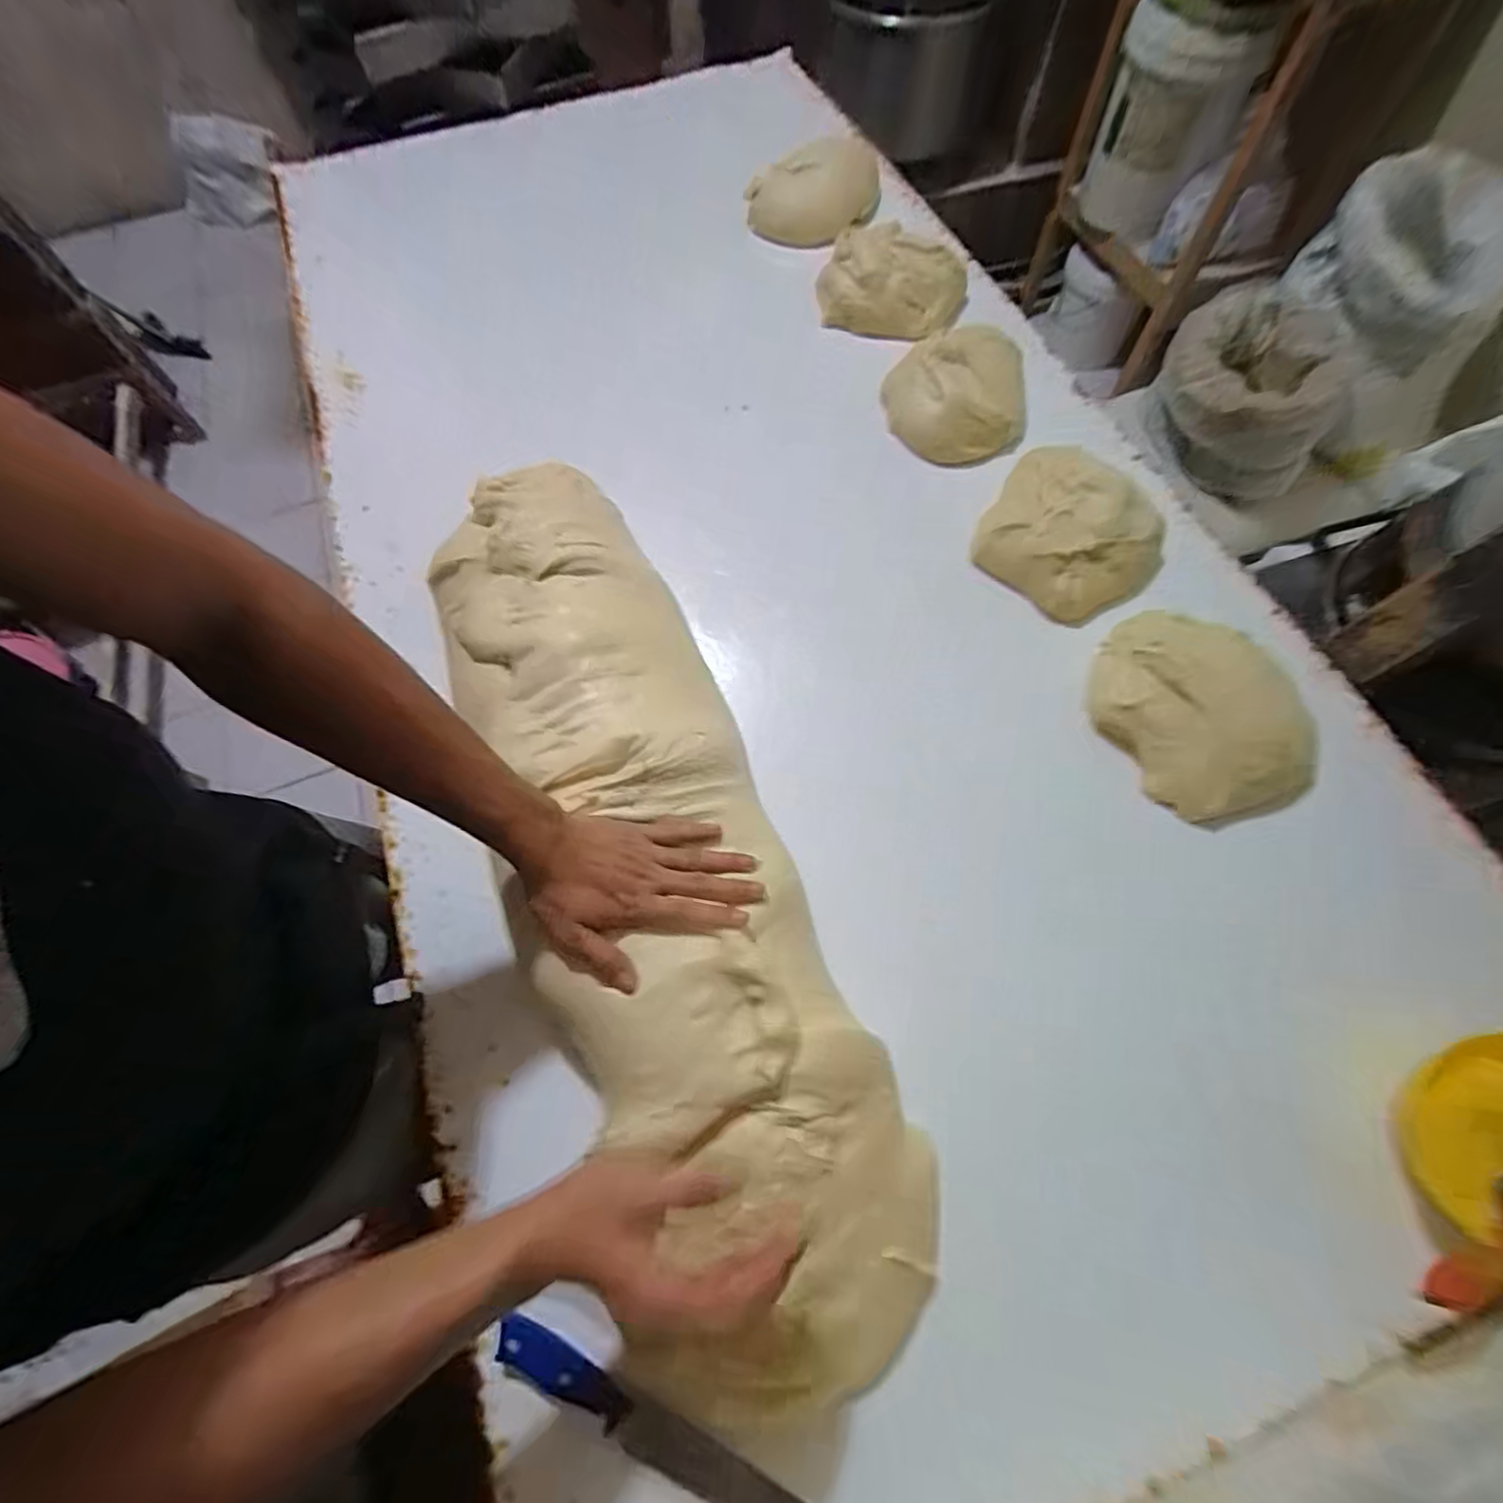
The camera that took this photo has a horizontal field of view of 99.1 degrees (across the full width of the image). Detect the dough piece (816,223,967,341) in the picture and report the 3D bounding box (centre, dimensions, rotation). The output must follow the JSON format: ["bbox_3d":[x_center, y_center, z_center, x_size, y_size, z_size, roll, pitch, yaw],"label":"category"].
[{"bbox_3d":[0.192,-0.666,0.915,0.205,0.084,0.130,29,70,14],"label":"dough piece"}]

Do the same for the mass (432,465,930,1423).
[{"bbox_3d":[-0.108,0.069,0.575,0.238,0.113,0.861,-22,72,-8],"label":"mass"}]

